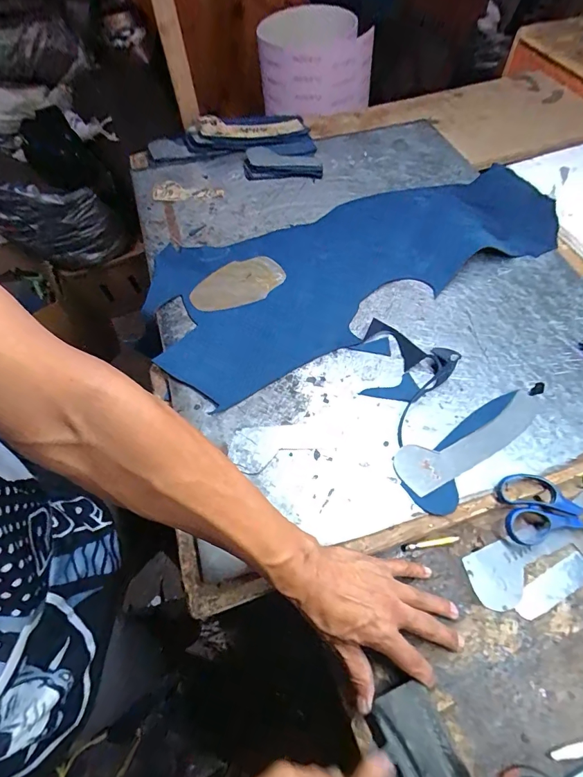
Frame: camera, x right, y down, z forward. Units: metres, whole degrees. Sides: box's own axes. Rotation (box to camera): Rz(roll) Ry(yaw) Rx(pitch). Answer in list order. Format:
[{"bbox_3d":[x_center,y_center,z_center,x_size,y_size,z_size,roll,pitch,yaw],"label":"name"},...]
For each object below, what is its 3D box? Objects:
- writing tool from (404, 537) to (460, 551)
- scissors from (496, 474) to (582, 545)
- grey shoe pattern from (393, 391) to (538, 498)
[{"bbox_3d":[0.151,0.166,0.433,0.060,0.005,0.005,-9,59,-5],"label":"writing tool"},{"bbox_3d":[0.308,0.134,0.435,0.168,0.011,0.071,3,85,3],"label":"scissors"},{"bbox_3d":[0.211,0.056,0.474,0.204,0.005,0.054,-28,62,-15],"label":"grey shoe pattern"}]

